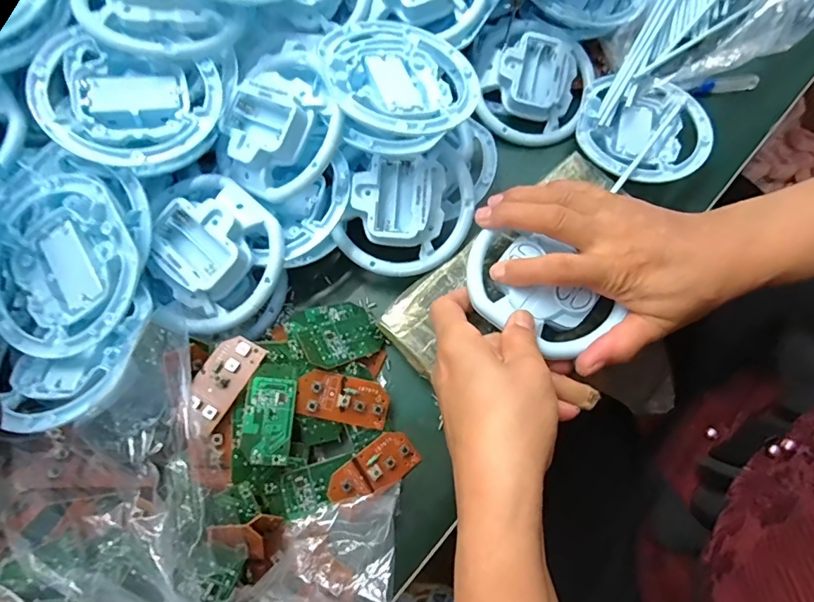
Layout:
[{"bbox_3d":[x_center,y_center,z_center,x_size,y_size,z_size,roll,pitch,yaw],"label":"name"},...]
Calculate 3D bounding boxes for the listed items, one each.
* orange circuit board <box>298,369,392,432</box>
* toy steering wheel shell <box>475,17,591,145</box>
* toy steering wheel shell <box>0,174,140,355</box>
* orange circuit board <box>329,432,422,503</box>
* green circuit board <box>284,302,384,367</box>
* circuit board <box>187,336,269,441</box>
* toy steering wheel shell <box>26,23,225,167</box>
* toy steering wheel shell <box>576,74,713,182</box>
[{"bbox_3d":[-0.041,0.063,0.313,0.058,0.006,0.028,16,72,-9],"label":"orange circuit board"},{"bbox_3d":[0.102,-0.181,0.392,0.089,0.034,0.097,9,72,3],"label":"toy steering wheel shell"},{"bbox_3d":[-0.207,-0.021,0.285,0.095,0.029,0.100,0,72,0],"label":"toy steering wheel shell"},{"bbox_3d":[-0.021,0.109,0.309,0.058,0.012,0.029,-38,76,-12],"label":"orange circuit board"},{"bbox_3d":[-0.047,0.020,0.328,0.056,0.009,0.046,-15,55,-37],"label":"green circuit board"},{"bbox_3d":[-0.116,0.049,0.297,0.028,0.008,0.061,29,74,9],"label":"circuit board"},{"bbox_3d":[-0.177,-0.119,0.307,0.103,0.030,0.086,14,66,-9],"label":"toy steering wheel shell"},{"bbox_3d":[0.185,-0.134,0.383,0.101,0.017,0.096,2,72,0],"label":"toy steering wheel shell"}]

